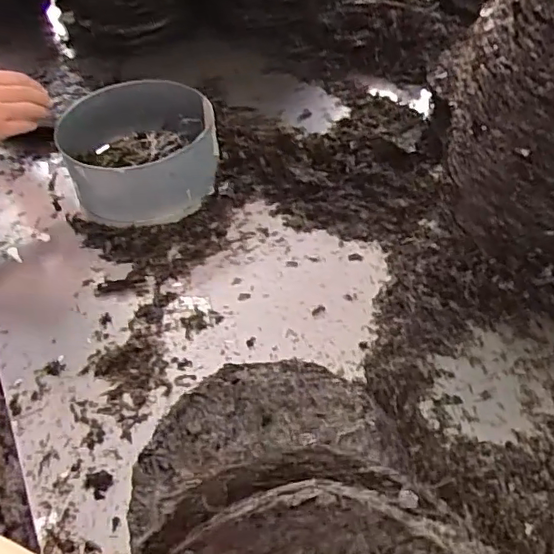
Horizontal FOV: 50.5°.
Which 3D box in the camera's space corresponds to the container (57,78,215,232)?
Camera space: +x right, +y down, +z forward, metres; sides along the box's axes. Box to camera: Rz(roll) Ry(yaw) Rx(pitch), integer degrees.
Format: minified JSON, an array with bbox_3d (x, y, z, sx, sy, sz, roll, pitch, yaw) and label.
[{"bbox_3d":[-0.179,-0.173,0.774,0.187,0.092,0.220,-17,49,-9],"label":"container"}]

